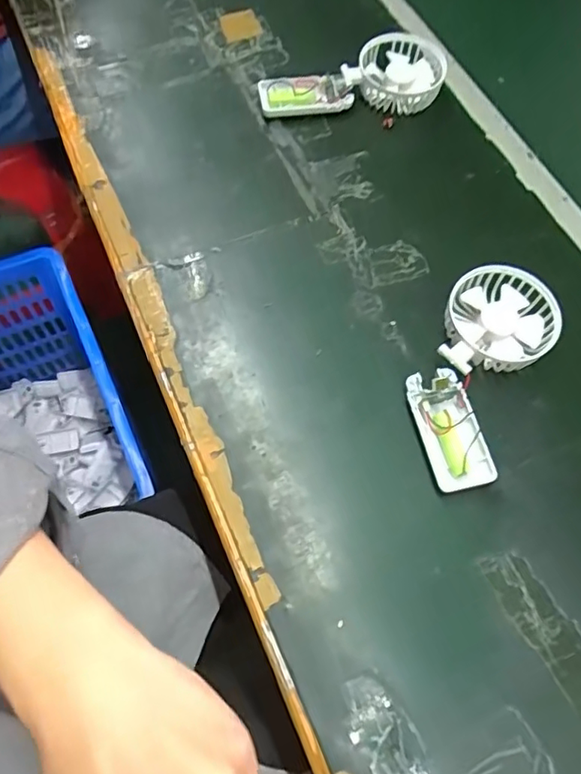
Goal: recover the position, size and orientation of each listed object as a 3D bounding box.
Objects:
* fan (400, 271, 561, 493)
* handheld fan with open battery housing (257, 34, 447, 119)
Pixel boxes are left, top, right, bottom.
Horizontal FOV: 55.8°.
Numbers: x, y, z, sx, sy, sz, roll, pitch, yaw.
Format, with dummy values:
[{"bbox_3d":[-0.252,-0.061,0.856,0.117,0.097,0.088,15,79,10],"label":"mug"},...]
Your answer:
[{"bbox_3d":[0.153,-0.014,0.448,0.087,0.031,0.194,28,67,10],"label":"fan"},{"bbox_3d":[0.065,-0.332,0.589,0.194,0.034,0.084,-3,66,-4],"label":"handheld fan with open battery housing"}]

